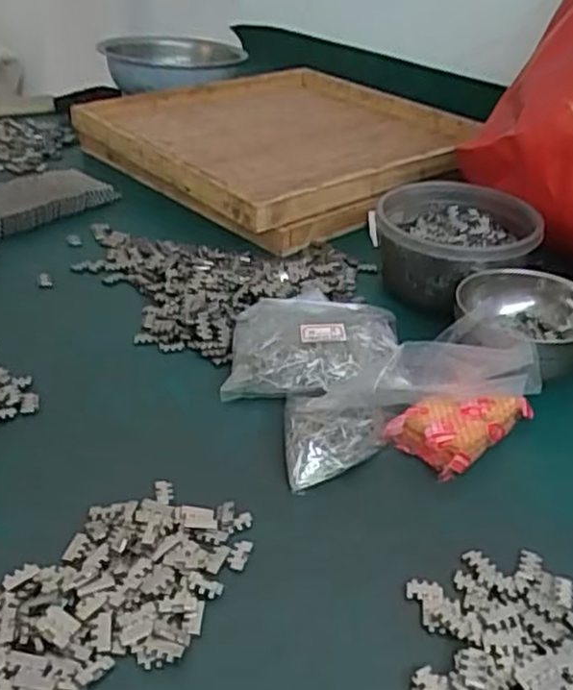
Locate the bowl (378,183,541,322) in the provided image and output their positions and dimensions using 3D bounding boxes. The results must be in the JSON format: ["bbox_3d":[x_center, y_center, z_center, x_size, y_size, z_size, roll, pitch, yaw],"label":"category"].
[{"bbox_3d":[0.152,-0.086,0.671,0.138,0.078,0.134,8,33,9],"label":"bowl"}]

